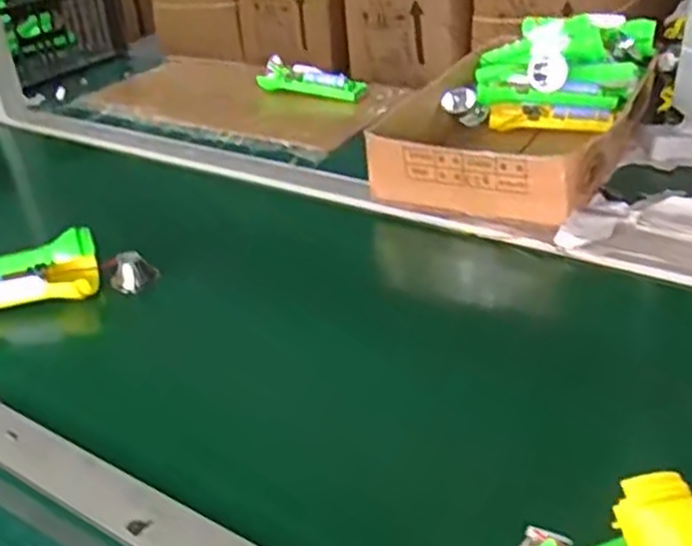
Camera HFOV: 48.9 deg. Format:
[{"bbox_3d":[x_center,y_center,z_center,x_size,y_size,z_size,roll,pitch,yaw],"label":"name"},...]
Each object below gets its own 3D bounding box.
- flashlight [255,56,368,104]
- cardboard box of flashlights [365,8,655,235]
[{"bbox_3d":[-0.065,-0.284,1.142,0.191,0.040,0.061,20,39,36],"label":"flashlight"},{"bbox_3d":[0.193,-0.185,0.870,0.242,0.117,0.362,11,35,26],"label":"cardboard box of flashlights"}]

